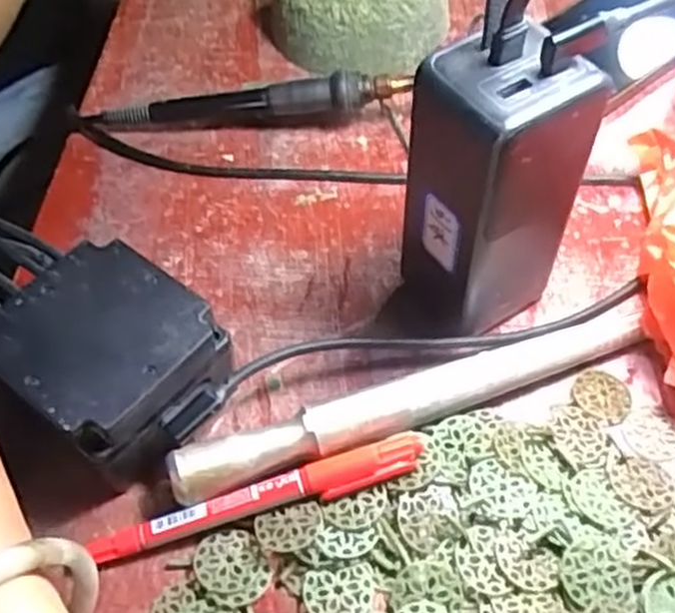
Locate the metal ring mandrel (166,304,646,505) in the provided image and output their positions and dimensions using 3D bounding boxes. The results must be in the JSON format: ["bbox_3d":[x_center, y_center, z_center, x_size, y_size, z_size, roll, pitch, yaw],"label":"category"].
[{"bbox_3d":[0.036,0.040,0.332,0.214,0.021,0.019,-18,56,-12],"label":"metal ring mandrel"}]

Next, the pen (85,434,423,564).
[{"bbox_3d":[-0.030,0.077,0.306,0.131,0.012,0.015,-15,55,-9],"label":"pen"}]

